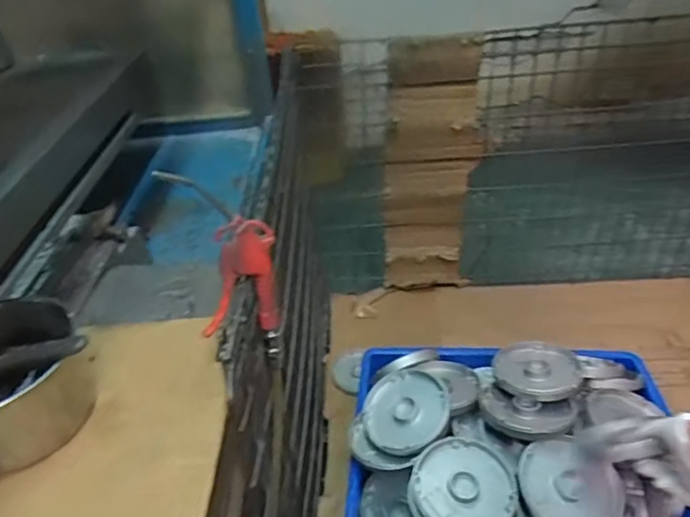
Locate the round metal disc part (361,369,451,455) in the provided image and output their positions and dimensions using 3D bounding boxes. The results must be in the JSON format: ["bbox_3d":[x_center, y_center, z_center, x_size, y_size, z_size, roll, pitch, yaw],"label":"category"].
[{"bbox_3d":[0.094,0.242,0.885,0.139,0.016,0.140,-13,44,13],"label":"round metal disc part"}]

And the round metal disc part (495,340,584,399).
[{"bbox_3d":[0.325,0.185,0.939,0.137,0.025,0.152,11,39,21],"label":"round metal disc part"}]

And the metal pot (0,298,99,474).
[{"bbox_3d":[-0.309,0.115,0.504,0.139,0.106,0.122,-27,41,-28],"label":"metal pot"}]

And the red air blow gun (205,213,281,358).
[{"bbox_3d":[-0.104,0.041,0.573,0.048,0.160,0.087,7,37,16],"label":"red air blow gun"}]

